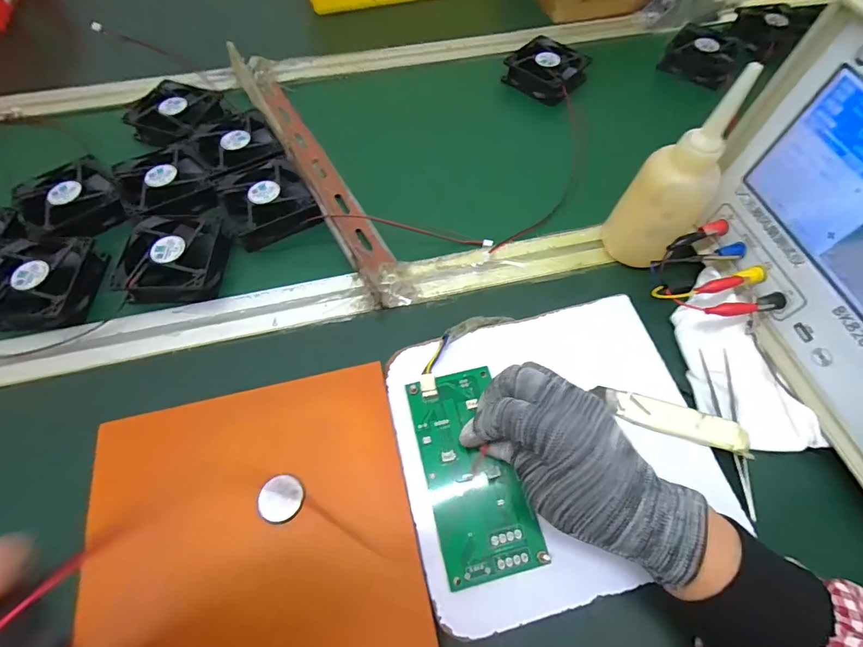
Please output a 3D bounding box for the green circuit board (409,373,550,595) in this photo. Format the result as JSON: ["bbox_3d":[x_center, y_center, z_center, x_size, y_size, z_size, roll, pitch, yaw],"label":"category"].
[{"bbox_3d":[0.026,0.097,0.282,0.064,0.008,0.133,-16,65,-6],"label":"green circuit board"}]

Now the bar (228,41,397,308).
[{"bbox_3d":[-0.127,-0.174,0.428,0.040,0.047,0.381,-28,64,-12],"label":"bar"}]

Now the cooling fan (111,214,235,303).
[{"bbox_3d":[-0.232,-0.060,0.377,0.087,0.028,0.082,-2,62,1],"label":"cooling fan"}]

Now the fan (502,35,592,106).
[{"bbox_3d":[0.143,-0.313,0.508,0.080,0.026,0.085,39,70,20],"label":"fan"}]

